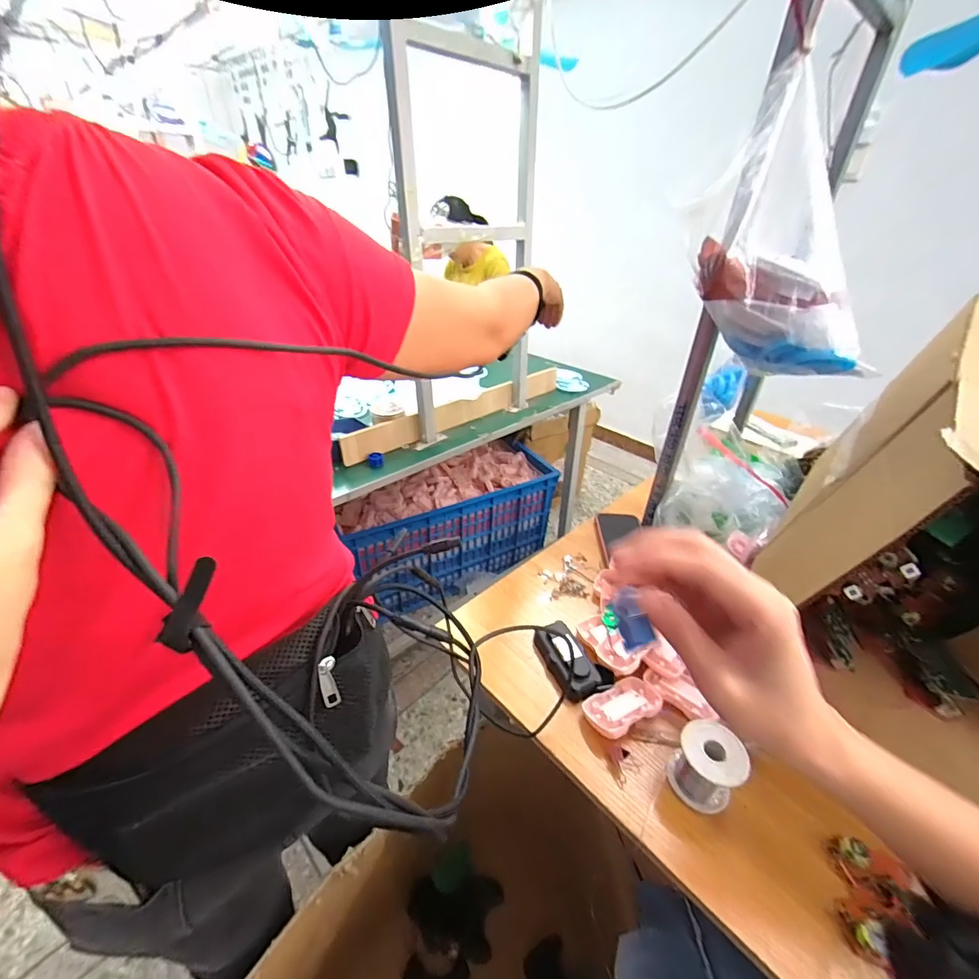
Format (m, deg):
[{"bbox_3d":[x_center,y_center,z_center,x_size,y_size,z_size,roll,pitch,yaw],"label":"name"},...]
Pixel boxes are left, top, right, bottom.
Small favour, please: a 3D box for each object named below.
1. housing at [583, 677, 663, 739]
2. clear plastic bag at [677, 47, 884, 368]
[{"bbox_3d":[0.155,0.252,0.519,0.080,0.030,0.054,-15,38,-24],"label":"housing"},{"bbox_3d":[0.315,-0.283,0.506,0.125,0.331,0.131,-21,13,-30],"label":"clear plastic bag"}]

